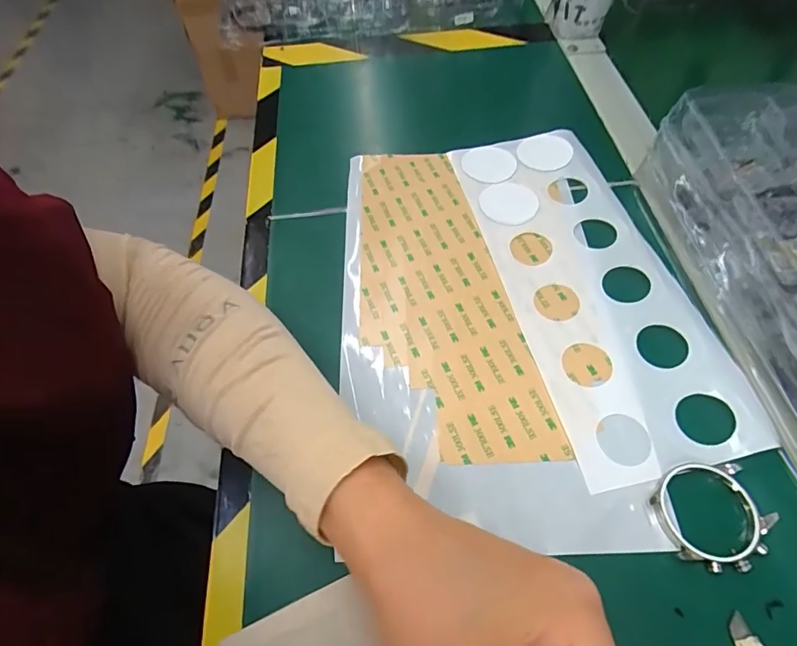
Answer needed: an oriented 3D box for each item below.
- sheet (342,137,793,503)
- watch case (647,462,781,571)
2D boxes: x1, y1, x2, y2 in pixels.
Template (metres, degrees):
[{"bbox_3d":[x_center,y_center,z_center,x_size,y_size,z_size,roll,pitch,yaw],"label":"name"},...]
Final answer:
[{"bbox_3d":[0.078,-0.031,0.317,0.200,0.007,0.275,-9,57,-2],"label":"sheet"},{"bbox_3d":[0.153,0.093,0.228,0.050,0.006,0.049,-9,57,-3],"label":"watch case"}]

